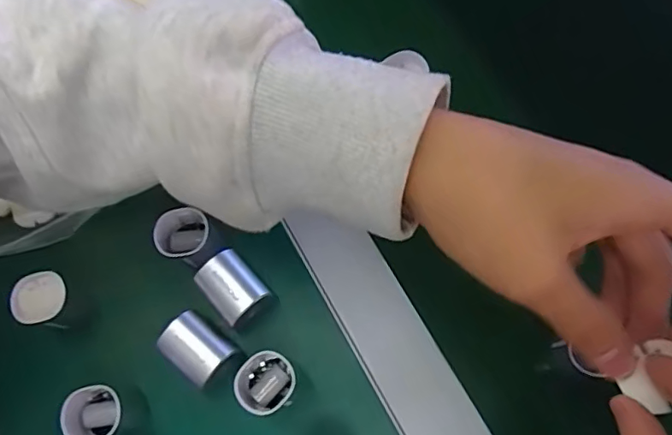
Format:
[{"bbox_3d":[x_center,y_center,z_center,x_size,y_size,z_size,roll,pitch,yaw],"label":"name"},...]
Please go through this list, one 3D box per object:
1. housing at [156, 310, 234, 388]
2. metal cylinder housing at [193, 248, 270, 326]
[{"bbox_3d":[-0.077,0.074,0.309,0.035,0.032,0.026,39,79,11],"label":"housing"},{"bbox_3d":[-0.059,0.041,0.316,0.028,0.028,0.035,-42,78,-9],"label":"metal cylinder housing"}]

